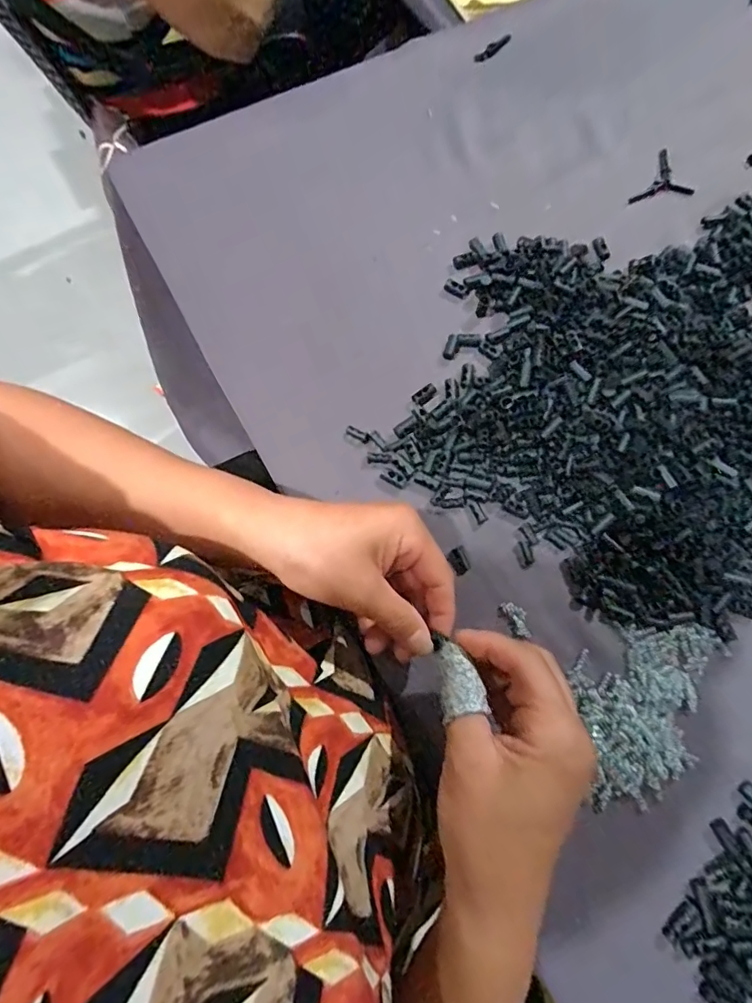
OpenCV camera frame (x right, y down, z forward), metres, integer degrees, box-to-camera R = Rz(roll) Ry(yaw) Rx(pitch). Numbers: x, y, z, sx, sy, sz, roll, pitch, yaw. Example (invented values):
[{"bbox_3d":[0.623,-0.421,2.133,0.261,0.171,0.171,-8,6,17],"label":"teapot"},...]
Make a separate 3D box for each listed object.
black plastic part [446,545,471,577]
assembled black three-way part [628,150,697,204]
[{"bbox_3d":[0.058,0.042,0.347,0.013,0.007,0.019,-19,75,-6],"label":"black plastic part"},{"bbox_3d":[0.253,-0.275,0.434,0.043,0.008,0.062,37,75,11],"label":"assembled black three-way part"}]

